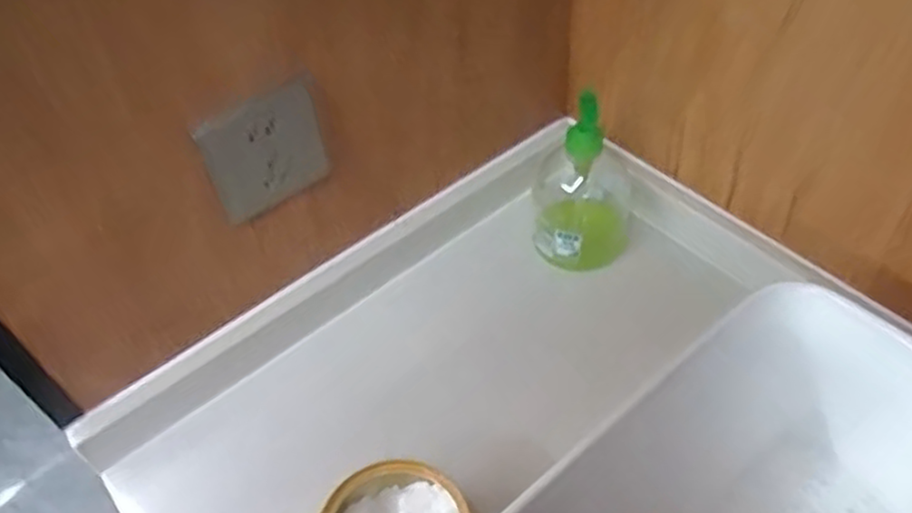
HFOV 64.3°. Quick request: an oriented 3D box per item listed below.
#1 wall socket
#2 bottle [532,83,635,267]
[{"bbox_3d":[-0.132,-0.071,0.511,0.083,0.086,0.010,-32,53,-21],"label":"wall socket"},{"bbox_3d":[0.111,-0.067,0.623,0.086,0.151,0.080,1,49,7],"label":"bottle"}]

